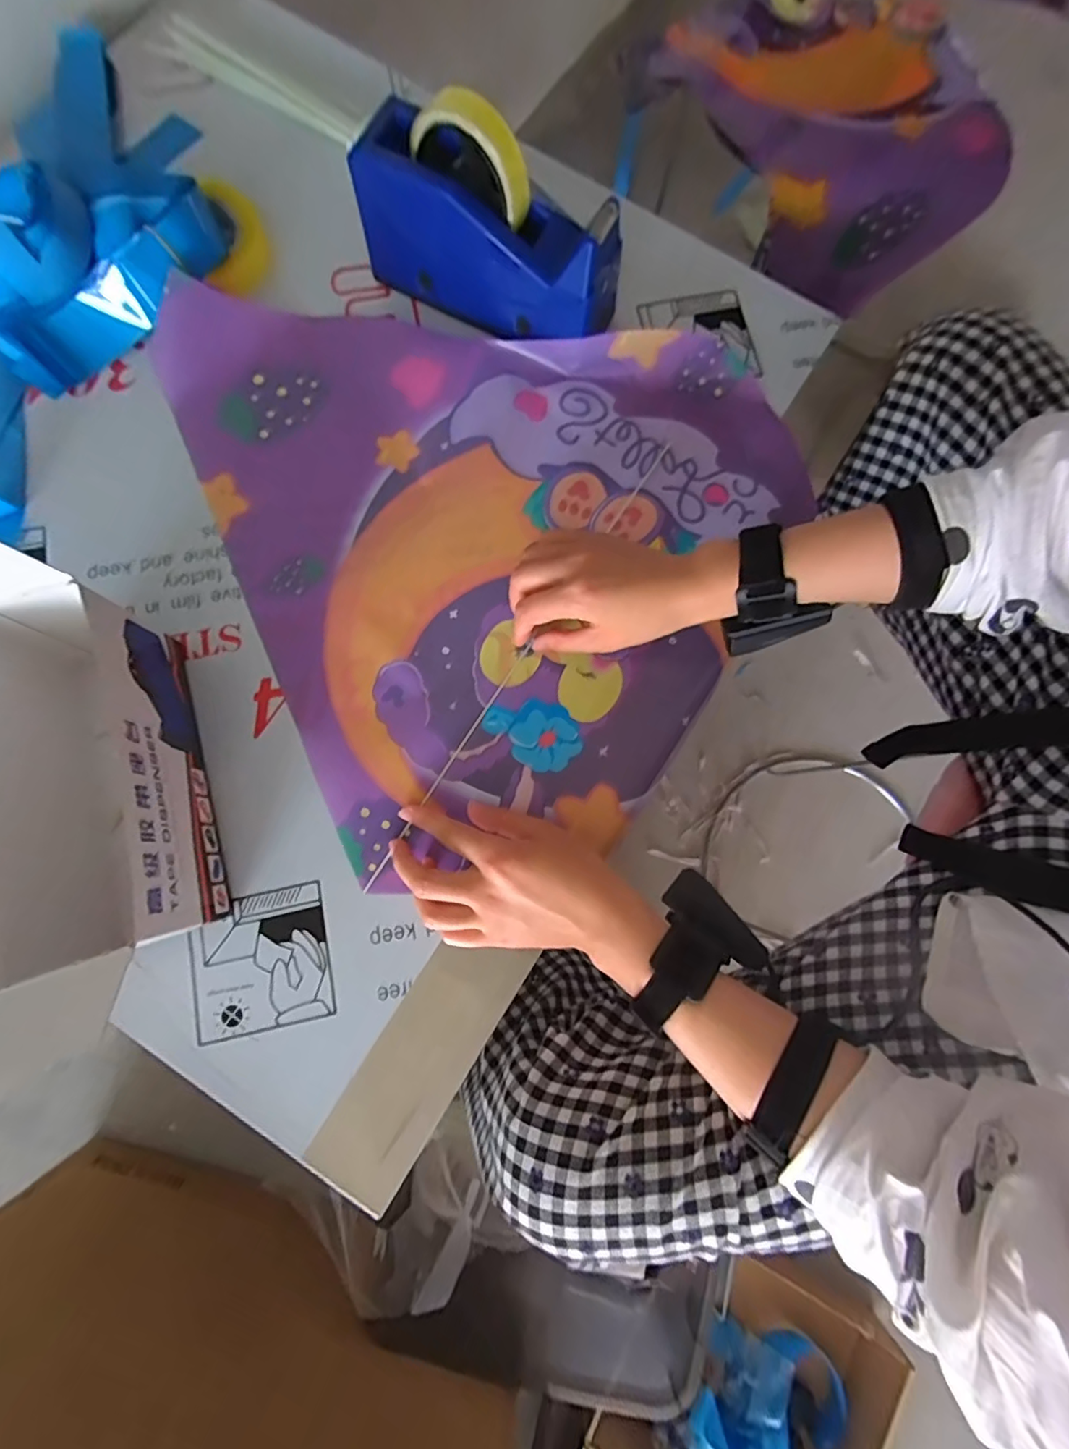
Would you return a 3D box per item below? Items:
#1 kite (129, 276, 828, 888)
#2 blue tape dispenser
[{"bbox_3d":[-0.014,-0.175,0.439,0.447,0.035,0.493,-24,81,-6],"label":"kite"},{"bbox_3d":[-0.032,-0.384,0.426,0.201,0.123,0.071,28,80,4],"label":"blue tape dispenser"}]

